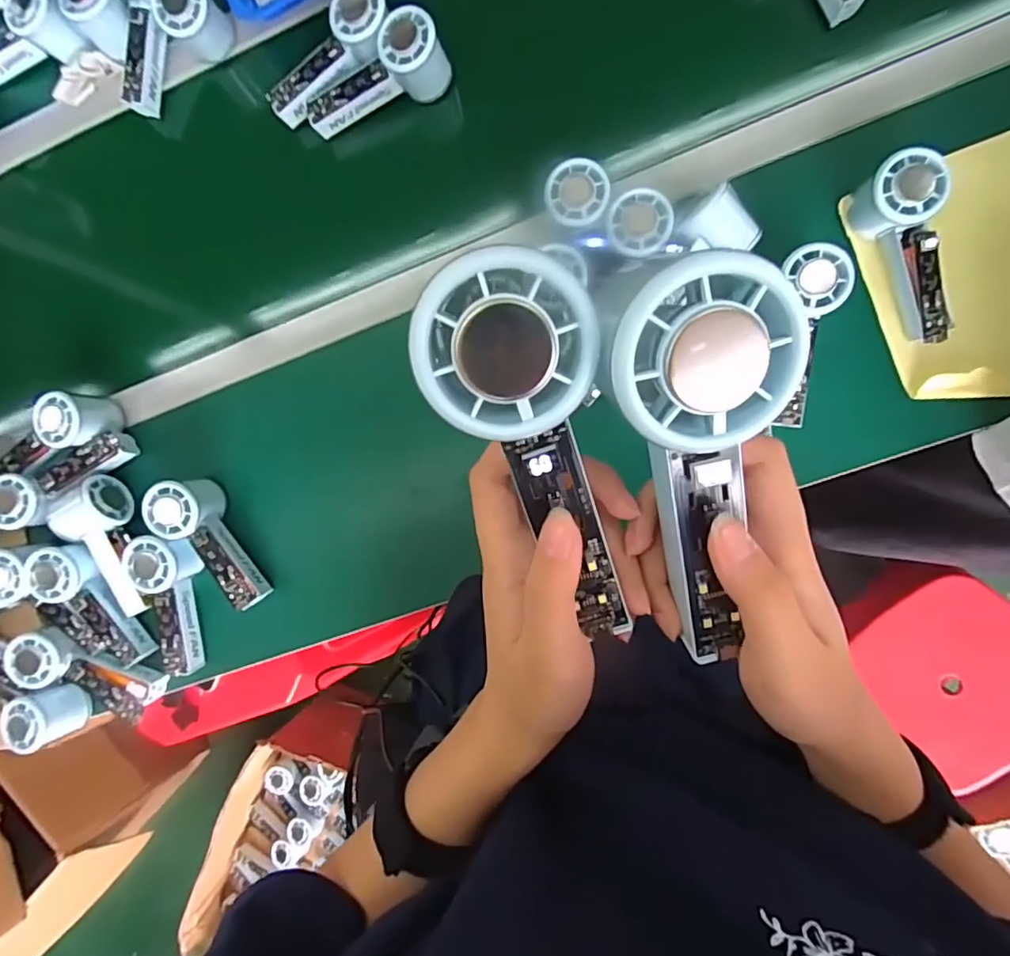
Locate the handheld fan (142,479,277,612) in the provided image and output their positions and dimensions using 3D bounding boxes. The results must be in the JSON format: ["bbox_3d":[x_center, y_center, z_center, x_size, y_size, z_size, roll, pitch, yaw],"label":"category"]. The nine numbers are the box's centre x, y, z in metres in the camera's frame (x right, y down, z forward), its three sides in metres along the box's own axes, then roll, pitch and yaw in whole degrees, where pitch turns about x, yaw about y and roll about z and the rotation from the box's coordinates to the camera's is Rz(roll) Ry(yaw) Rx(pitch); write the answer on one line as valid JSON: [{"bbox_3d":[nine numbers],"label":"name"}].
[{"bbox_3d":[-0.304,0.069,0.576,0.053,0.055,0.148,-39,85,7],"label":"handheld fan"}]

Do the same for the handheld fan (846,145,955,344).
[{"bbox_3d":[0.349,-0.194,0.475,0.060,0.056,0.155,-20,87,8],"label":"handheld fan"}]

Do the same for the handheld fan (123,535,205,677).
[{"bbox_3d":[-0.353,0.133,0.585,0.065,0.042,0.153,-3,103,9],"label":"handheld fan"}]

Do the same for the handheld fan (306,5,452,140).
[{"bbox_3d":[-0.134,-0.403,0.556,0.148,0.059,0.049,-18,87,8],"label":"handheld fan"}]

